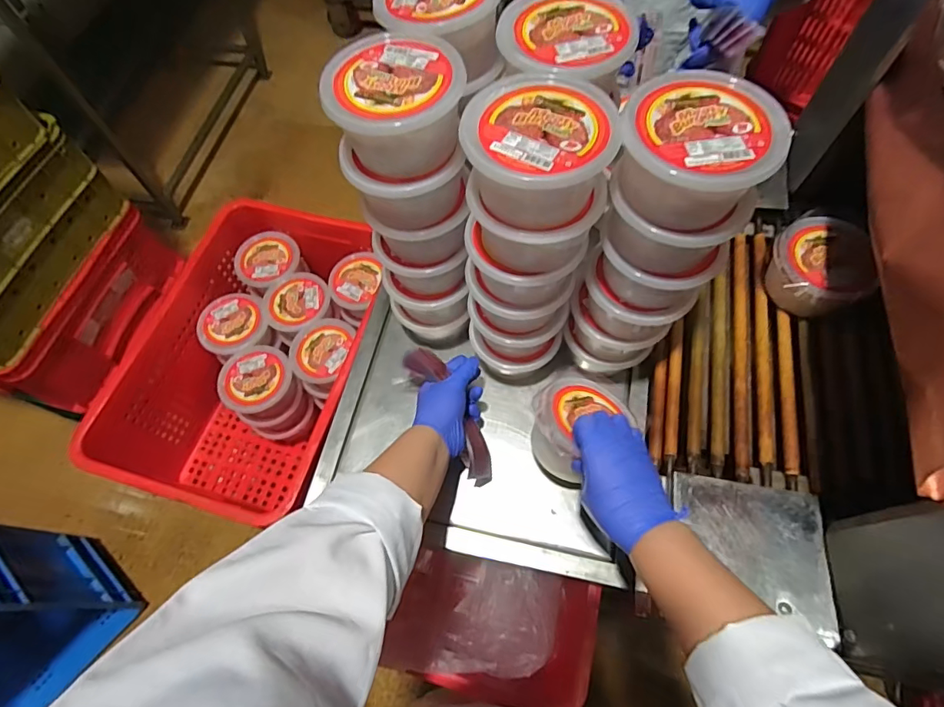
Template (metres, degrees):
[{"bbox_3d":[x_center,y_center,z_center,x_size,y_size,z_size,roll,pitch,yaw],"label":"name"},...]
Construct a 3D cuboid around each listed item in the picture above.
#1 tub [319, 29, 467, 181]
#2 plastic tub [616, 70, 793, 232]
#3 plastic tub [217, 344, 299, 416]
[{"bbox_3d":[-0.065,-0.217,0.430,0.111,0.056,0.109,-1,65,2],"label":"tub"},{"bbox_3d":[0.174,-0.158,0.391,0.116,0.060,0.109,10,66,7],"label":"plastic tub"},{"bbox_3d":[-0.367,0.045,0.841,0.122,0.055,0.114,-1,65,2],"label":"plastic tub"}]

